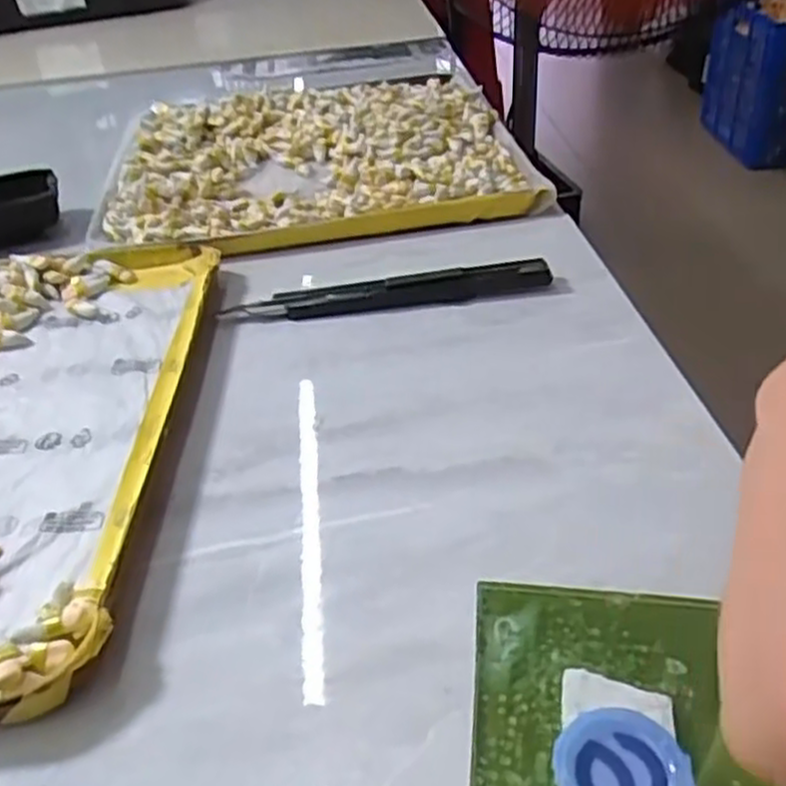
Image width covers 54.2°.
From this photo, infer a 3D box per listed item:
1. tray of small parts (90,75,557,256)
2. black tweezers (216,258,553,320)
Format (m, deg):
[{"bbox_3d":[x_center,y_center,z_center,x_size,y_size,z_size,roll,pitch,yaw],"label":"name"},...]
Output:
[{"bbox_3d":[-0.051,-0.148,0.465,0.231,0.018,0.214,-8,39,-5],"label":"tray of small parts"},{"bbox_3d":[-0.001,-0.045,0.336,0.137,0.012,0.014,-6,39,-2],"label":"black tweezers"}]

